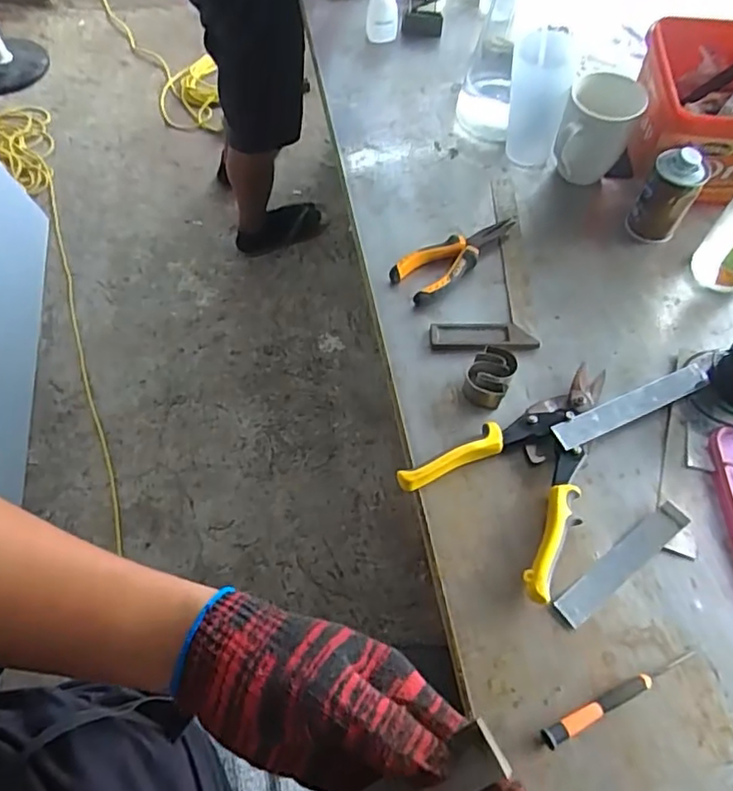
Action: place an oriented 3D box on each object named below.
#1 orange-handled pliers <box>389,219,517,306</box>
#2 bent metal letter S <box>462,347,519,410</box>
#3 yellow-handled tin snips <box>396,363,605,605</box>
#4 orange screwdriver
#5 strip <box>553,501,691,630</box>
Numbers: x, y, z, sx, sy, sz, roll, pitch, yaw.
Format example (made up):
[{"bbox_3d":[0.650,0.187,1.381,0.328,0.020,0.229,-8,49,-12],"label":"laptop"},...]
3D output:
[{"bbox_3d":[0.101,-0.160,0.678,0.156,0.022,0.055,-37,68,-19],"label":"orange-handled pliers"},{"bbox_3d":[0.120,-0.020,0.591,0.042,0.026,0.057,24,64,11],"label":"bent metal letter S"},{"bbox_3d":[0.160,0.049,0.557,0.148,0.023,0.227,38,68,18],"label":"yellow-handled tin snips"},{"bbox_3d":[0.195,0.230,0.465,0.139,0.009,0.014,-24,65,-13],"label":"orange screwdriver"},{"bbox_3d":[0.219,0.142,0.517,0.142,0.008,0.025,-34,67,-17],"label":"strip"}]

